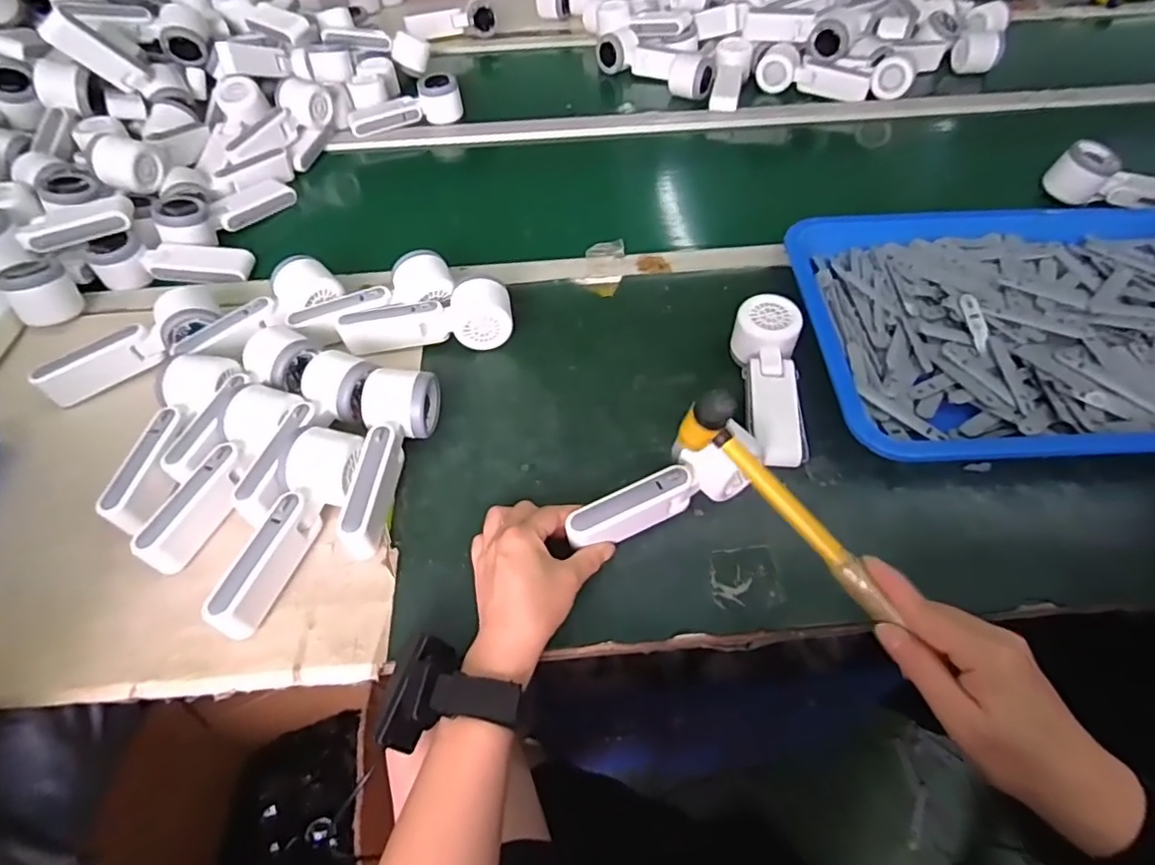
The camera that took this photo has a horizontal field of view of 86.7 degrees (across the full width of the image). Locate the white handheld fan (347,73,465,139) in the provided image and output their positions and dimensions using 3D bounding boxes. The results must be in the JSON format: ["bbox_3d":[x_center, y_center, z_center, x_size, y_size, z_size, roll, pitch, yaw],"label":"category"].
[{"bbox_3d":[-0.257,-0.487,0.906,0.164,0.052,0.051,-18,52,-12],"label":"white handheld fan"}]

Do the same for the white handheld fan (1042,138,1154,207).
[{"bbox_3d":[0.637,-0.297,0.723,0.136,0.063,0.046,24,56,20],"label":"white handheld fan"}]

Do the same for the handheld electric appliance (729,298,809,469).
[{"bbox_3d":[0.174,-0.046,0.545,0.053,0.046,0.163,1,63,3],"label":"handheld electric appliance"}]

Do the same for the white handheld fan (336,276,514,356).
[{"bbox_3d":[-0.146,-0.107,0.599,0.164,0.047,0.054,-12,51,-7],"label":"white handheld fan"}]

